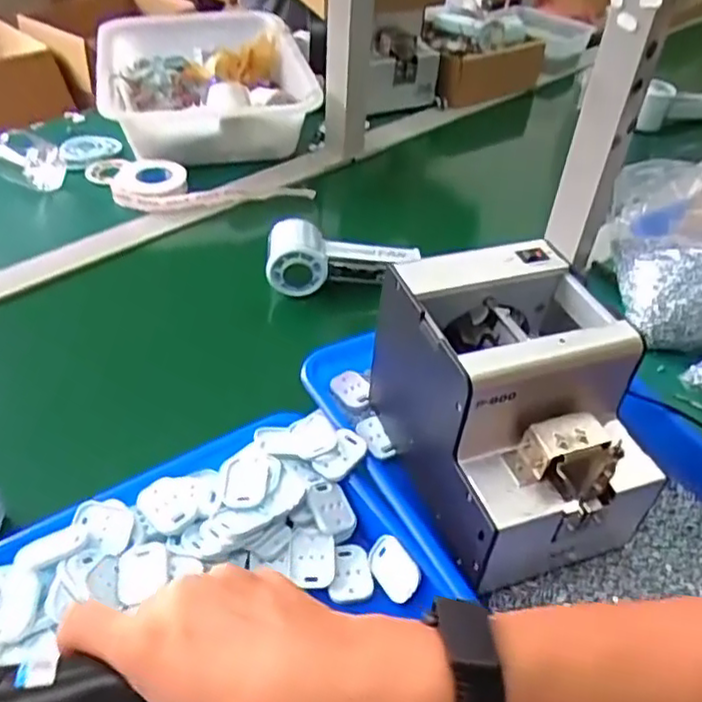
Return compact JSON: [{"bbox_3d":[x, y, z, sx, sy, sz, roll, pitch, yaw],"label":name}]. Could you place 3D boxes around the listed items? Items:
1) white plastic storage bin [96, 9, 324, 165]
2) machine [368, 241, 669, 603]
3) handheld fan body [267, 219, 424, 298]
[{"bbox_3d":[-0.193,-0.348,0.889,0.250,0.099,0.306,-9,44,-13],"label":"white plastic storage bin"},{"bbox_3d":[0.108,0.033,0.471,0.133,0.142,0.191,-14,45,-17],"label":"machine"},{"bbox_3d":[-0.009,-0.091,0.668,0.145,0.051,0.057,4,43,1],"label":"handheld fan body"}]

